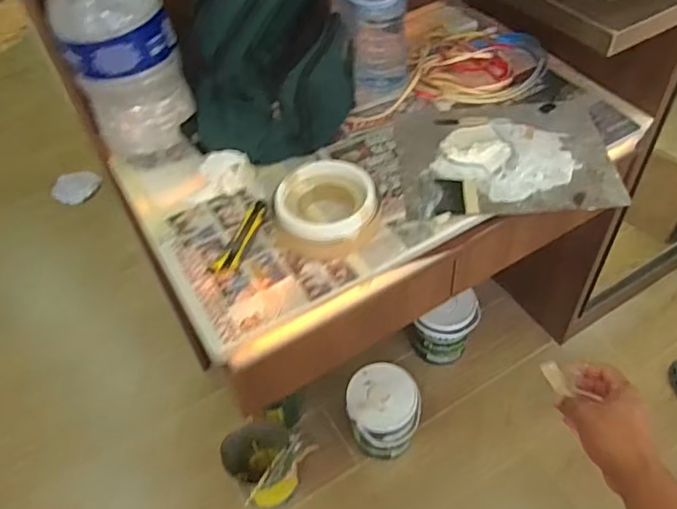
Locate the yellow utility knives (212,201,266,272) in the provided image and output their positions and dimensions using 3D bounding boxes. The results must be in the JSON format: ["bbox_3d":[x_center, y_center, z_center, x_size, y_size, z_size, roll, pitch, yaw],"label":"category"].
[{"bbox_3d":[-0.157,-0.029,0.959,0.031,0.021,0.155,13,52,15],"label":"yellow utility knives"}]

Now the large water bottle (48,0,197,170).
[{"bbox_3d":[-0.371,-0.360,1.005,0.175,0.393,0.210,-20,51,-11],"label":"large water bottle"}]

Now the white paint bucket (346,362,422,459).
[{"bbox_3d":[0.117,0.407,1.476,0.172,0.213,0.173,-3,50,3],"label":"white paint bucket"}]

